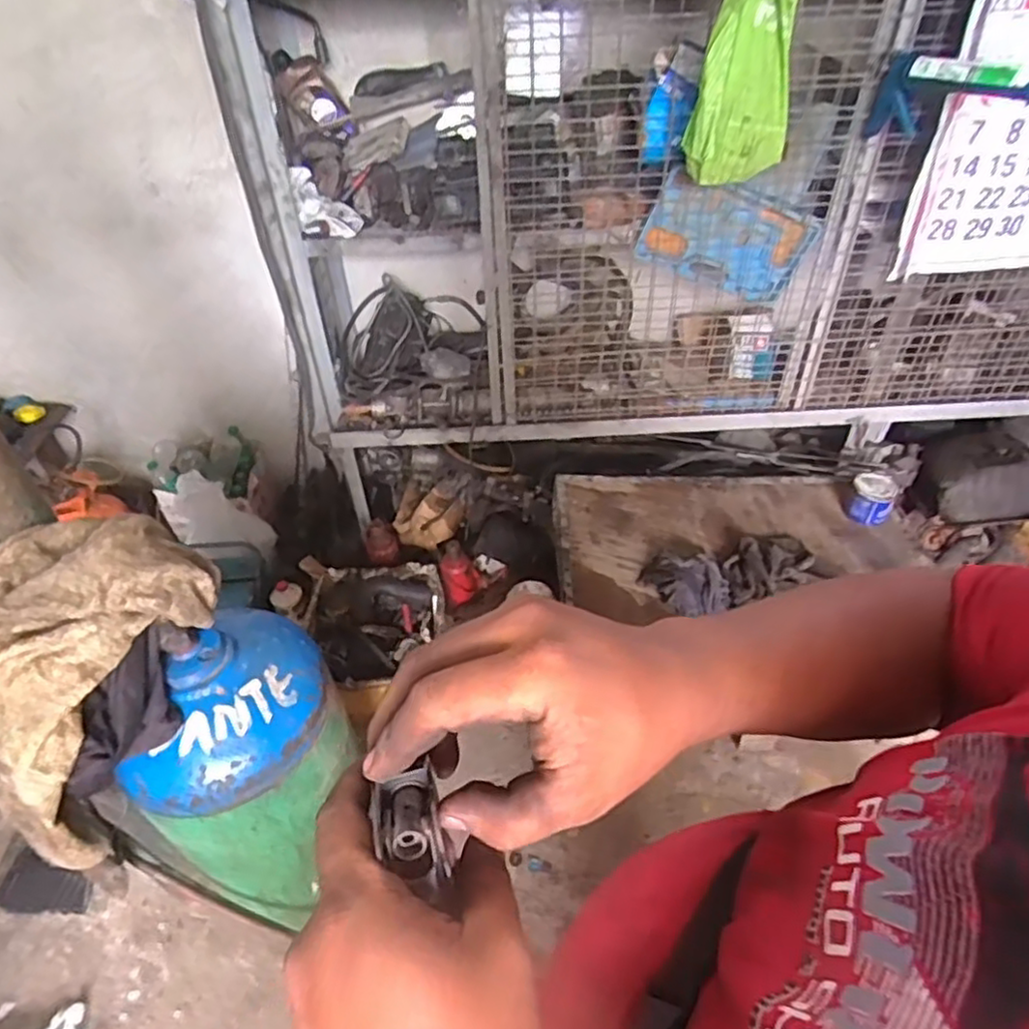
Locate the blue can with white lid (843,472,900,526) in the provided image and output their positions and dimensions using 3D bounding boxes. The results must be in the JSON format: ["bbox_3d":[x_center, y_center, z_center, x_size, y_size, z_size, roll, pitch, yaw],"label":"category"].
[{"bbox_3d":[0.869,-0.037,1.668,0.105,0.088,0.104,23,48,25],"label":"blue can with white lid"}]

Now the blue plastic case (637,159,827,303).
[{"bbox_3d":[0.526,-0.671,1.677,0.419,0.236,0.062,8,39,-19],"label":"blue plastic case"}]

